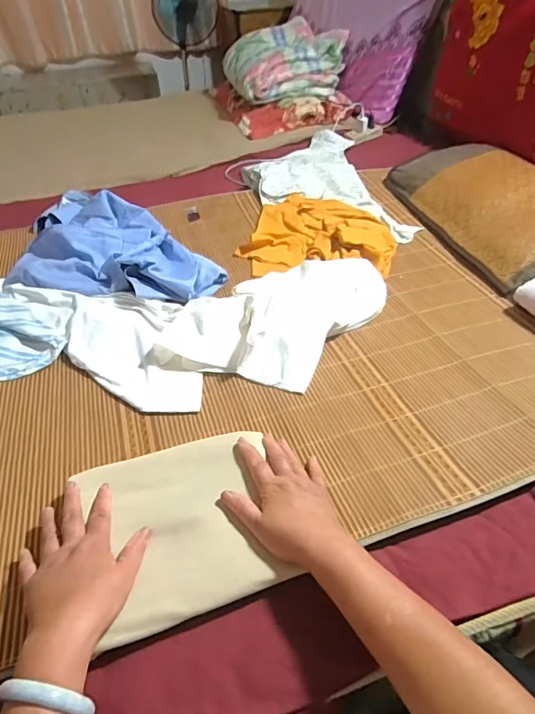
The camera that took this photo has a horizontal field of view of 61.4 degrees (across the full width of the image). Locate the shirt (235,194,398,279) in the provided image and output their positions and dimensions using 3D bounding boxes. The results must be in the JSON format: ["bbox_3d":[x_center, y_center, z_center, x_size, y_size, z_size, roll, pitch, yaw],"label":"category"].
[{"bbox_3d":[0.124,-0.286,1.046,0.338,0.053,0.326,10,43,13],"label":"shirt"}]

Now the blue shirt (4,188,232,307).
[{"bbox_3d":[-0.379,-0.238,0.964,0.548,0.071,0.324,32,52,32],"label":"blue shirt"}]

